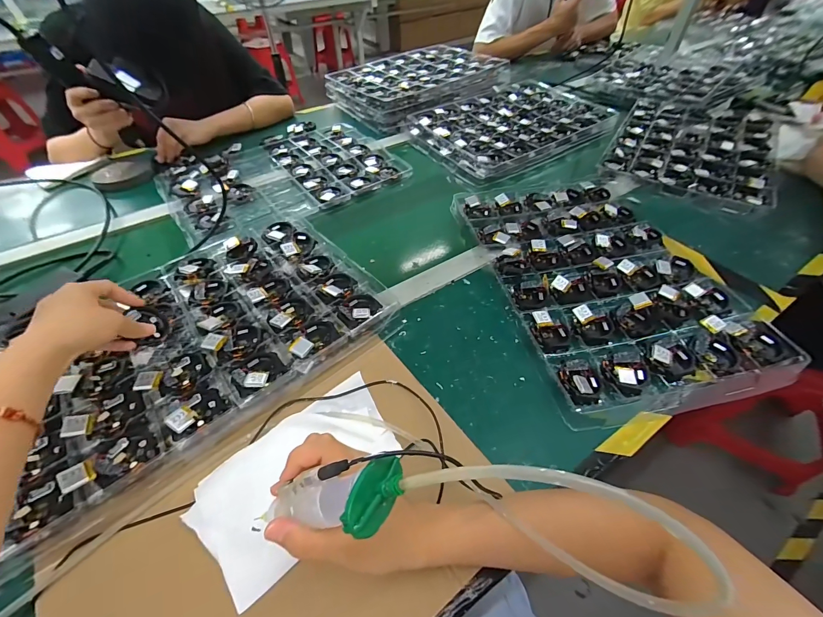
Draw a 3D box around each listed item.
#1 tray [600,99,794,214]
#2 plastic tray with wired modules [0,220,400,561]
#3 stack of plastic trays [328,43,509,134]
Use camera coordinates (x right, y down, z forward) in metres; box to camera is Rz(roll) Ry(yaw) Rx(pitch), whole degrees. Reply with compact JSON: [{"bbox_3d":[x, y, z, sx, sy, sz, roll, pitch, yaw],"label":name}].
[{"bbox_3d":[0.636,-0.381,0.771,0.293,0.037,0.515,26,55,22],"label":"tray"},{"bbox_3d":[-0.270,0.019,0.444,0.420,0.031,0.303,-34,57,-24],"label":"plastic tray with wired modules"},{"bbox_3d":[0.019,-0.644,0.985,0.438,0.070,0.327,-30,55,-22],"label":"stack of plastic trays"}]

